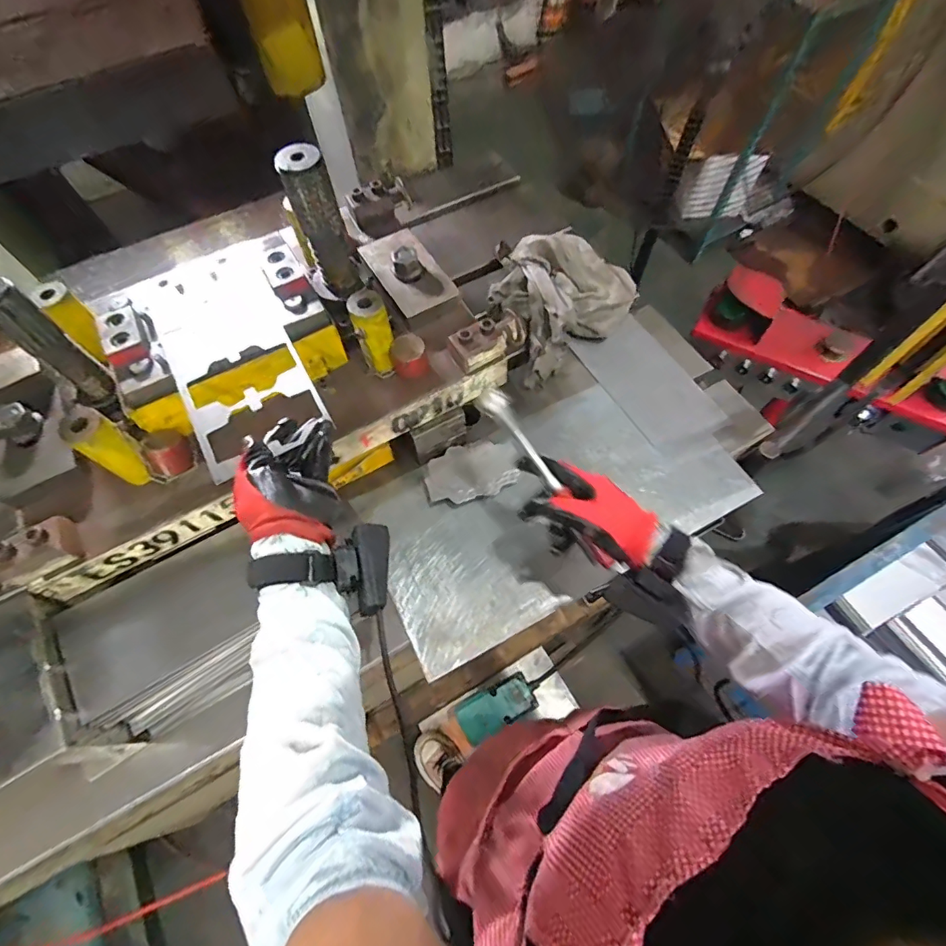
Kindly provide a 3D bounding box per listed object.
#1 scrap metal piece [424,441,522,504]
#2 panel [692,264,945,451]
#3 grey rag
[{"bbox_3d":[0.000,-0.003,0.651,0.126,0.015,0.079,-20,59,1],"label":"scrap metal piece"},{"bbox_3d":[0.774,-0.253,1.031,0.556,0.200,0.131,31,68,17],"label":"panel"},{"bbox_3d":[0.127,-0.279,0.761,0.247,0.071,0.197,-35,67,-14],"label":"grey rag"}]

